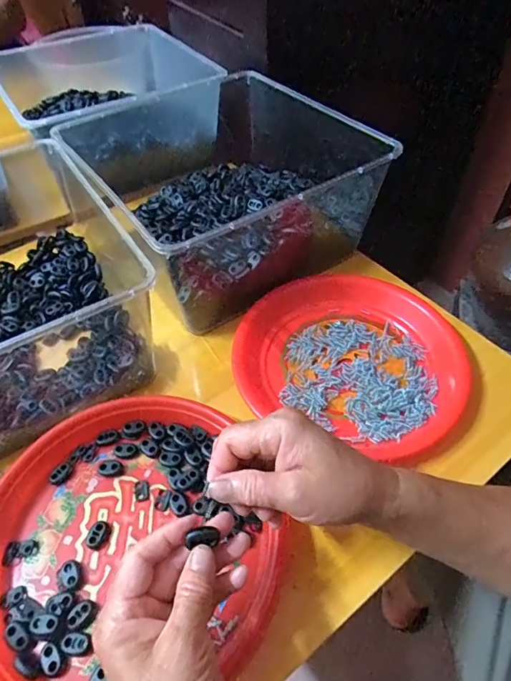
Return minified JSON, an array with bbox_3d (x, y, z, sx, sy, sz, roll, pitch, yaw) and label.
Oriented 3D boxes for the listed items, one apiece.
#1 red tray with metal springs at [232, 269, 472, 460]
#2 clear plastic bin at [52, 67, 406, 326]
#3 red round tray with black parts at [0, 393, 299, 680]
[{"bbox_3d":[0.102,0.010,0.466,0.227,0.026,0.204,15,52,14],"label":"red tray with metal springs"},{"bbox_3d":[-0.050,-0.203,0.574,0.310,0.143,0.340,-31,55,-21],"label":"clear plastic bin"},{"bbox_3d":[-0.107,0.153,0.355,0.229,0.026,0.230,-1,50,2],"label":"red round tray with black parts"}]

